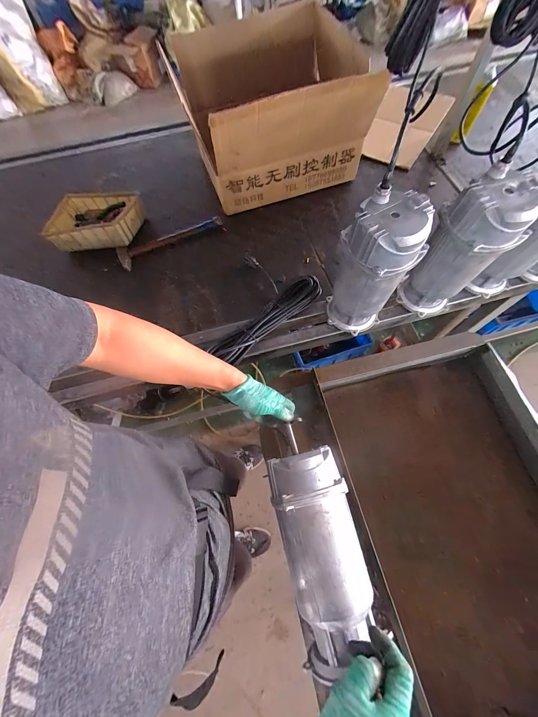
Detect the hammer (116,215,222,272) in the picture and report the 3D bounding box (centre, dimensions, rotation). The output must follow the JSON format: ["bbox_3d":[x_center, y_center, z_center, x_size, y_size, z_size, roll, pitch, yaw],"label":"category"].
[{"bbox_3d":[-0.307,-0.367,0.838,0.335,0.057,0.035,-21,68,-6],"label":"hammer"}]

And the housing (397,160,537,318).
[{"bbox_3d":[0.384,-0.206,0.557,0.136,0.290,0.103,37,74,16],"label":"housing"}]

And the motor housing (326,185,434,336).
[{"bbox_3d":[0.203,-0.168,0.548,0.123,0.294,0.113,-1,67,3],"label":"motor housing"}]

